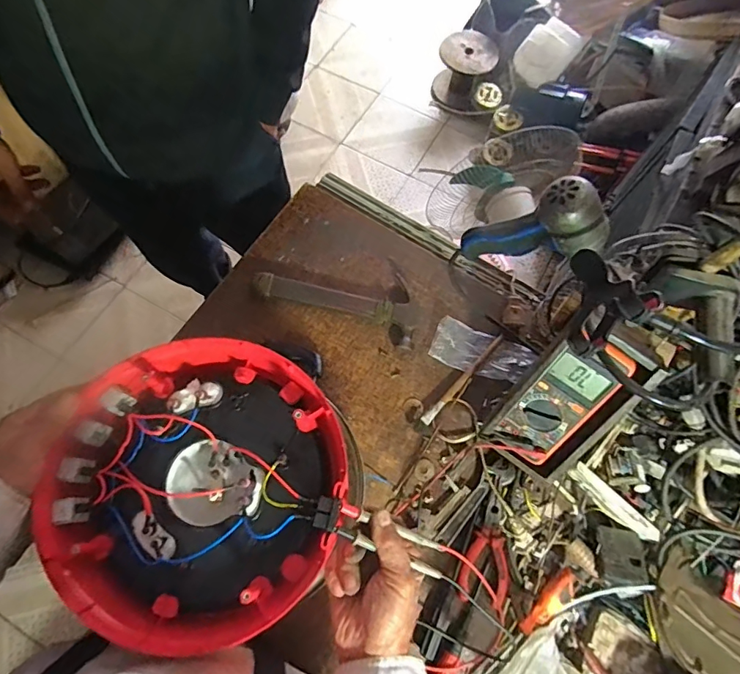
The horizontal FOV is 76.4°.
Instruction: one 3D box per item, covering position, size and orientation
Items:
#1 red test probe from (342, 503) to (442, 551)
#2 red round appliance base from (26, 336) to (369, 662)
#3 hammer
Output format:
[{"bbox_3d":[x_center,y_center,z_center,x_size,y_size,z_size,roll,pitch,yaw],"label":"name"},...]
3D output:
[{"bbox_3d":[0.023,0.178,0.434,0.118,0.009,0.010,29,69,-19],"label":"red test probe"},{"bbox_3d":[-0.147,0.140,0.442,0.243,0.074,0.255,1,69,-2],"label":"red round appliance base"},{"bbox_3d":[-0.034,-0.075,0.677,0.229,0.035,0.120,19,70,5],"label":"hammer"}]

